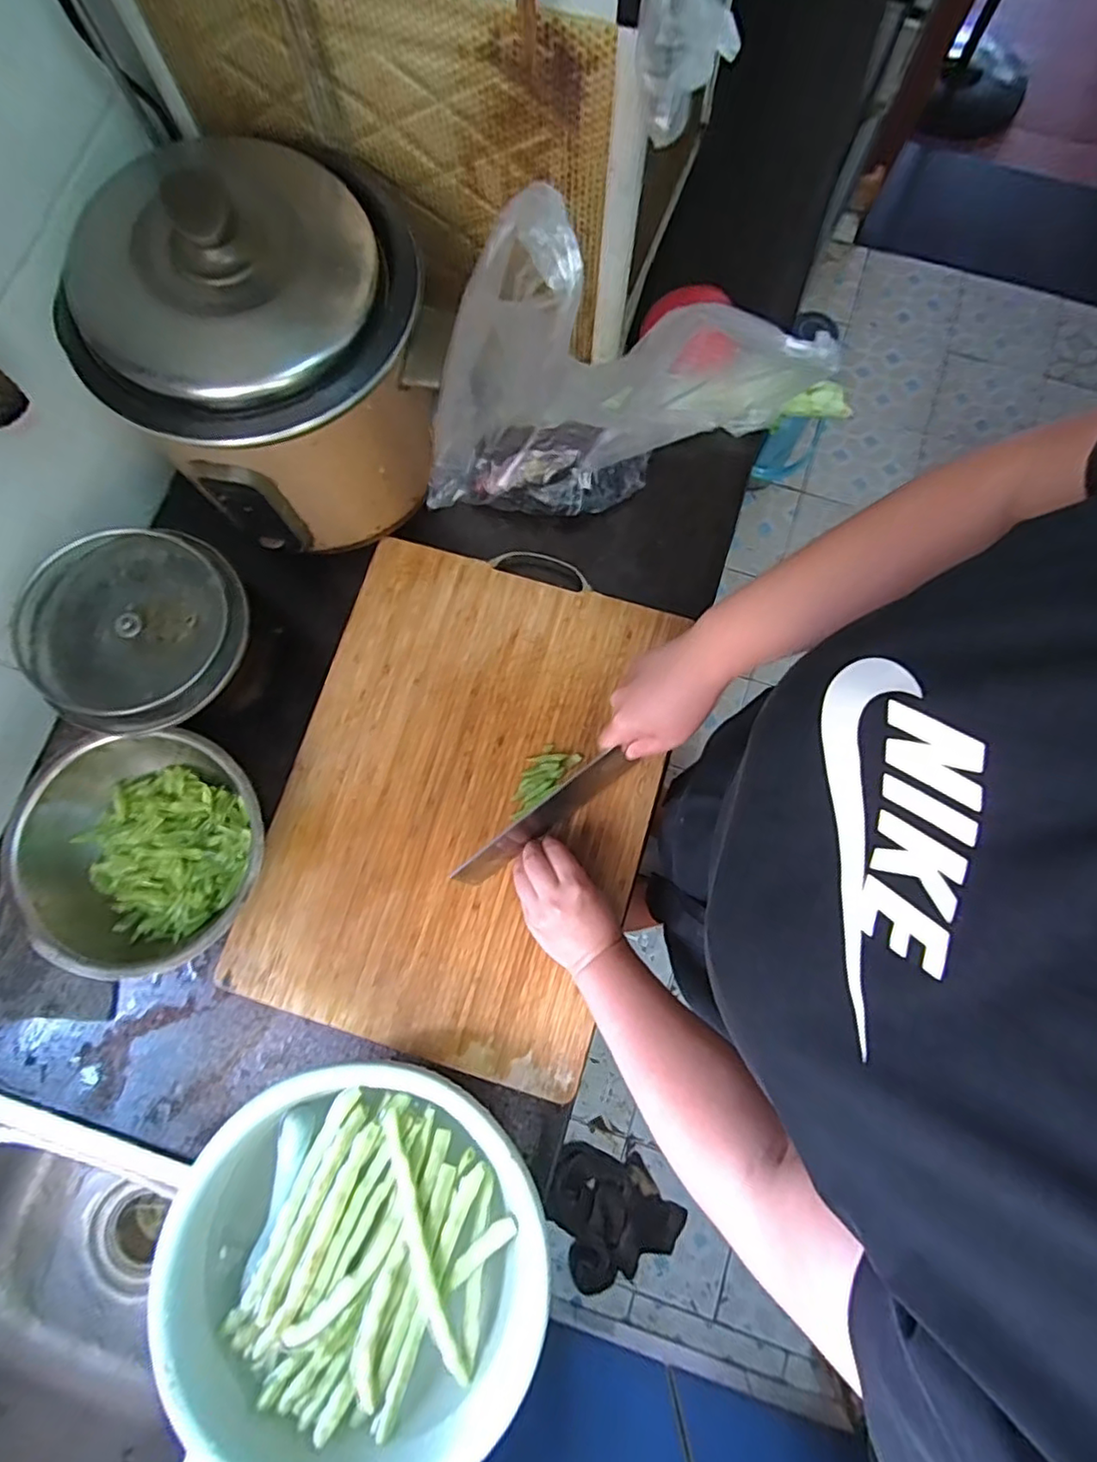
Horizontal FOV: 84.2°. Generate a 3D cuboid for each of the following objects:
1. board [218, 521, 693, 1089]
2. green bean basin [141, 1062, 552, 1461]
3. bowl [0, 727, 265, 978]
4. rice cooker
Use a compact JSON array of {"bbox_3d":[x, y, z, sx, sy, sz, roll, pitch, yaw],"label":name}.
[{"bbox_3d":[-0.074,0.058,0.560,0.326,0.014,0.439,17,80,4],"label":"board"},{"bbox_3d":[-0.141,0.392,0.459,0.270,0.071,0.257,0,79,1],"label":"green bean basin"},{"bbox_3d":[-0.339,0.101,0.527,0.190,0.087,0.188,0,79,1],"label":"bowl"},{"bbox_3d":[-0.216,-0.312,0.515,0.243,0.227,0.253,-11,79,-2],"label":"rice cooker"}]

